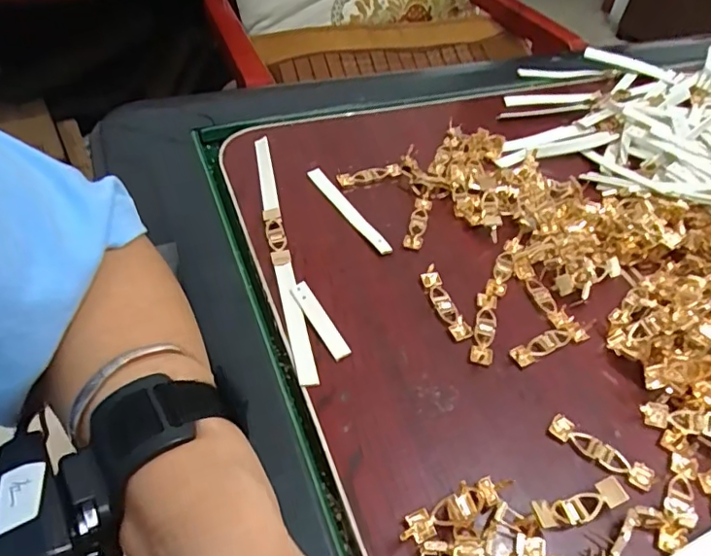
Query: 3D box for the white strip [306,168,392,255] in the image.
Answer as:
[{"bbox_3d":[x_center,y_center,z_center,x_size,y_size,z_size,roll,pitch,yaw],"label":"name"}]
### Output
[{"bbox_3d":[-0.005,-0.048,0.375,0.012,0.004,0.093,-24,54,-23],"label":"white strip"}]

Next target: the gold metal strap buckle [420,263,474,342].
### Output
[{"bbox_3d":[0.053,0.015,0.324,0.011,0.007,0.051,-14,50,-15],"label":"gold metal strap buckle"}]

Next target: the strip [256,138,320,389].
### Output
[{"bbox_3d":[-0.050,-0.026,0.352,0.013,0.006,0.217,-8,49,-11],"label":"strip"}]

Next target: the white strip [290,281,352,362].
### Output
[{"bbox_3d":[-0.020,0.023,0.309,0.011,0.007,0.053,-24,54,-23],"label":"white strip"}]

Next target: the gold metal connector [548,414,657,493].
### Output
[{"bbox_3d":[0.121,0.086,0.268,0.051,0.005,0.011,31,53,22],"label":"gold metal connector"}]

